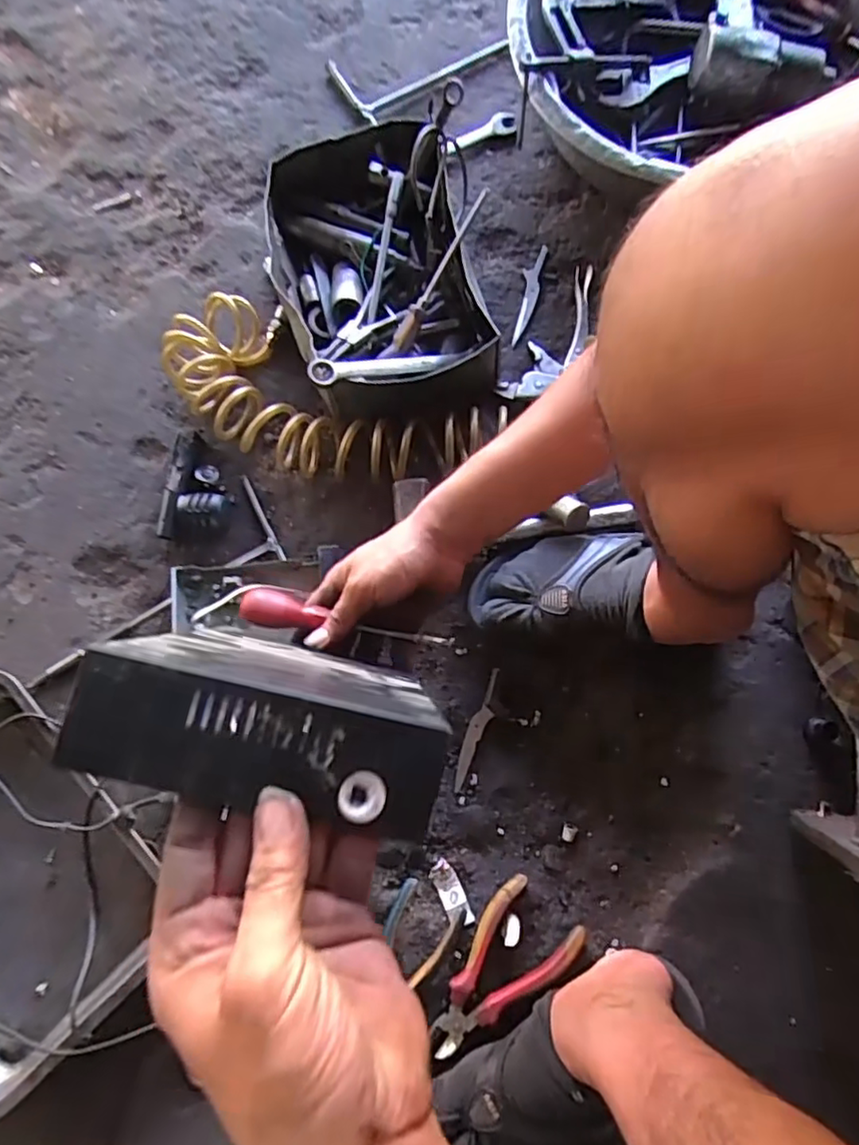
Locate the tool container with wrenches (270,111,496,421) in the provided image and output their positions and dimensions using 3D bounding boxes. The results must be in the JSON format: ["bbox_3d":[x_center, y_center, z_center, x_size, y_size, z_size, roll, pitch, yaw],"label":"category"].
[{"bbox_3d":[-0.065,-0.349,0.721,0.212,0.103,0.322,-20,78,-3],"label":"tool container with wrenches"}]

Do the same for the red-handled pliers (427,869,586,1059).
[{"bbox_3d":[0.065,0.390,0.608,0.087,0.028,0.167,43,82,9],"label":"red-handled pliers"}]

